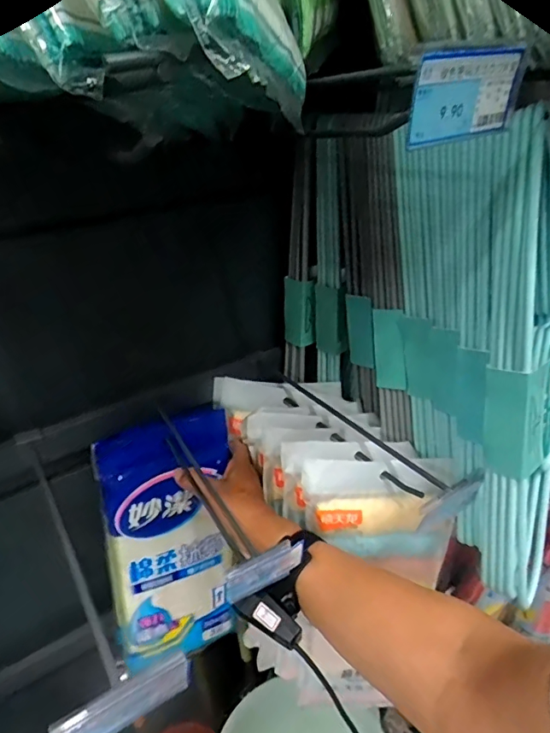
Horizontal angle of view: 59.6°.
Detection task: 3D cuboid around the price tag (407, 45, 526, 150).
[{"bbox_3d":[0.094,-0.131,0.233,0.071,0.038,0.006,-23,39,-26],"label":"price tag"}]

